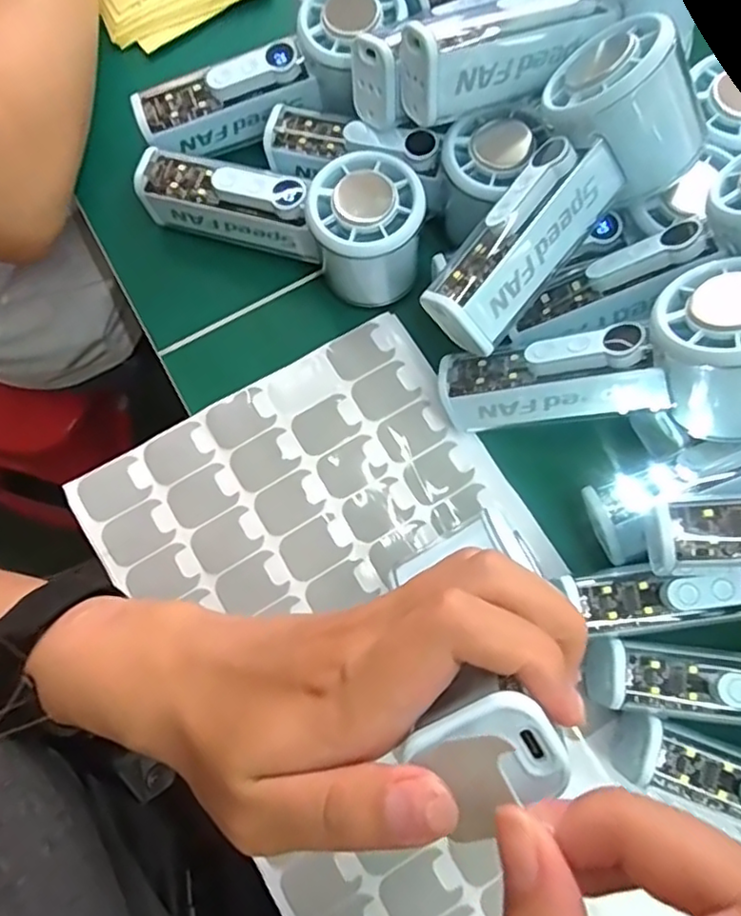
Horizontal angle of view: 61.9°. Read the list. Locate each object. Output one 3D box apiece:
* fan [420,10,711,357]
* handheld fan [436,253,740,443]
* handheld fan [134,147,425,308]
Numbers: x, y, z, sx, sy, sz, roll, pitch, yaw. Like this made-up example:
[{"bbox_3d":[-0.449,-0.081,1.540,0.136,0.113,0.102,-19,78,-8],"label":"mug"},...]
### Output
[{"bbox_3d":[0.084,-0.118,0.278,0.069,0.048,0.150,40,97,11],"label":"fan"},{"bbox_3d":[0.110,-0.041,0.284,0.151,0.055,0.061,-8,72,31],"label":"handheld fan"},{"bbox_3d":[-0.046,-0.128,0.329,0.158,0.060,0.060,19,76,6],"label":"handheld fan"}]

